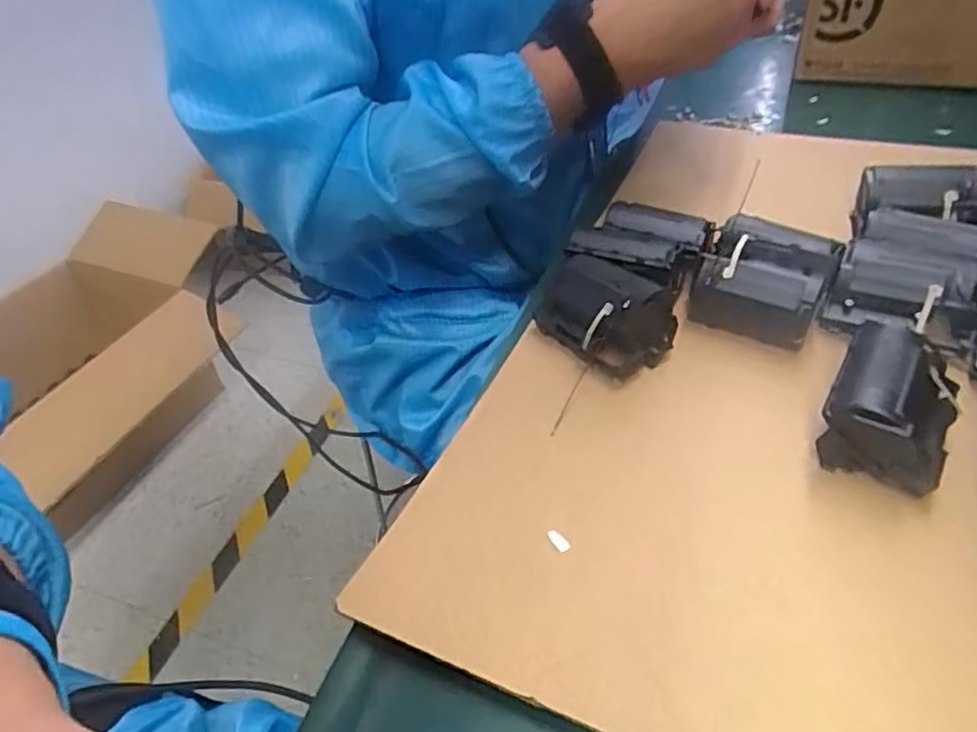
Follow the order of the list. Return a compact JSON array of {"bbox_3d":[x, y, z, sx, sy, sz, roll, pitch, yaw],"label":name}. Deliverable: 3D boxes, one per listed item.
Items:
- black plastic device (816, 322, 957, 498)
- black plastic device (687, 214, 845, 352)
[{"bbox_3d":[0.184,0.019,0.296,0.051,0.042,0.068,23,49,28],"label":"black plastic device"},{"bbox_3d":[0.157,-0.049,0.372,0.069,0.048,0.067,23,48,28],"label":"black plastic device"}]

